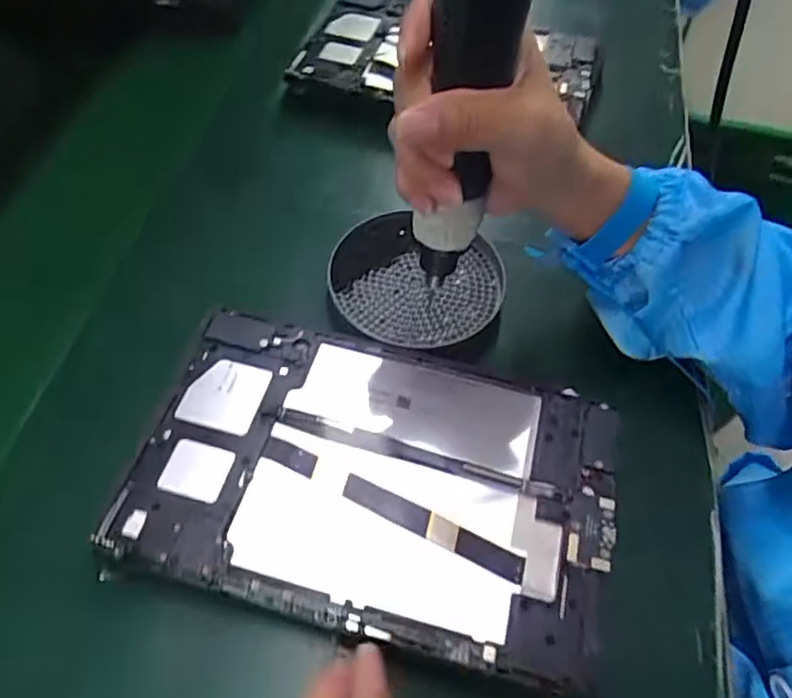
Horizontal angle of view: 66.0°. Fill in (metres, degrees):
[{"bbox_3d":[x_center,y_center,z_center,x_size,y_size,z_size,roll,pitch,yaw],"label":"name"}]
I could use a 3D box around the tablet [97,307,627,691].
[{"bbox_3d":[-0.012,0.064,0.321,0.238,0.014,0.153,14,58,6],"label":"tablet"}]

